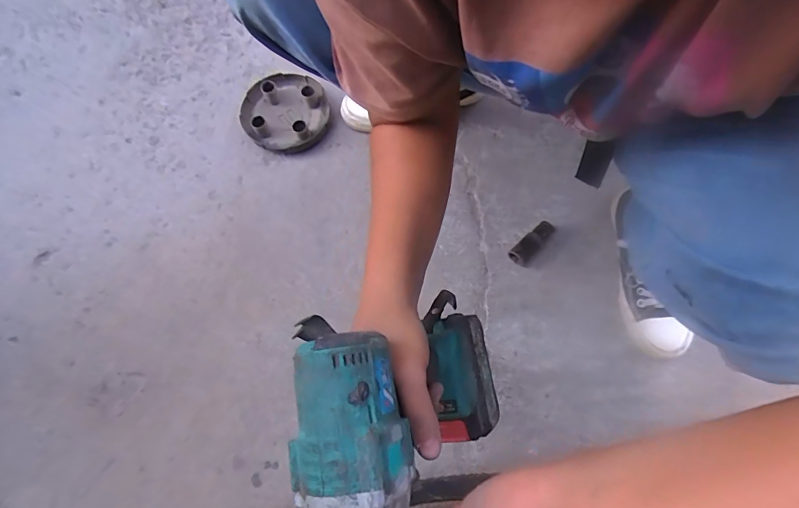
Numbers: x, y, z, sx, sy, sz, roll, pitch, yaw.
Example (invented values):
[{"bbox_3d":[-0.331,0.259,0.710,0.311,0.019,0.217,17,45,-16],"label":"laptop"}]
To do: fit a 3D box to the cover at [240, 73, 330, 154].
[{"bbox_3d":[-0.197,-0.241,0.700,0.143,0.043,0.142,-23,73,-6],"label":"cover"}]

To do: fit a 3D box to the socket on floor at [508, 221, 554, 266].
[{"bbox_3d":[0.206,-0.016,0.629,0.079,0.028,0.028,-41,75,-11],"label":"socket on floor"}]

